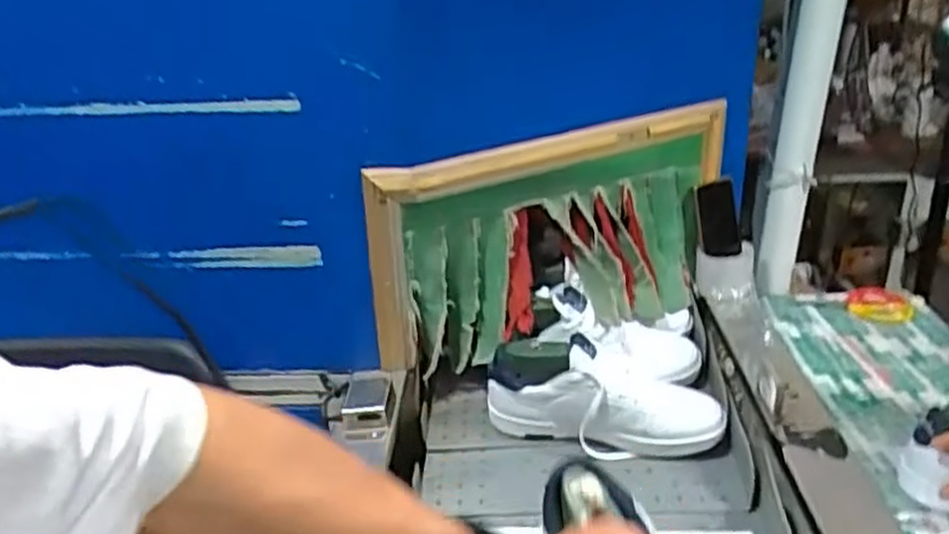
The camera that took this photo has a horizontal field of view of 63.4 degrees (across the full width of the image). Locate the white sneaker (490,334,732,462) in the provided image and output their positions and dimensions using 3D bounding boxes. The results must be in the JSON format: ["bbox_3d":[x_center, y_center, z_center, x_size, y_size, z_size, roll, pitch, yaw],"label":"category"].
[{"bbox_3d":[0.162,0.161,0.971,0.283,0.138,0.101,12,26,1],"label":"white sneaker"}]

